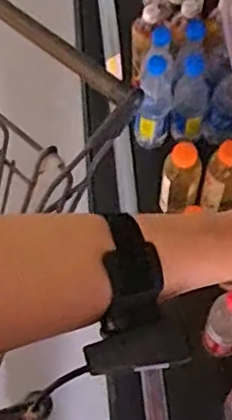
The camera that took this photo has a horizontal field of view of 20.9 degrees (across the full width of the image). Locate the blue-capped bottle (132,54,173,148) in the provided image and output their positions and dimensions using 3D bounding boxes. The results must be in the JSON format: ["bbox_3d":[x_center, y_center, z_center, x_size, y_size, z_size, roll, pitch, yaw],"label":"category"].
[{"bbox_3d":[0.069,-0.207,1.185,0.070,0.201,0.076,11,63,6],"label":"blue-capped bottle"}]

